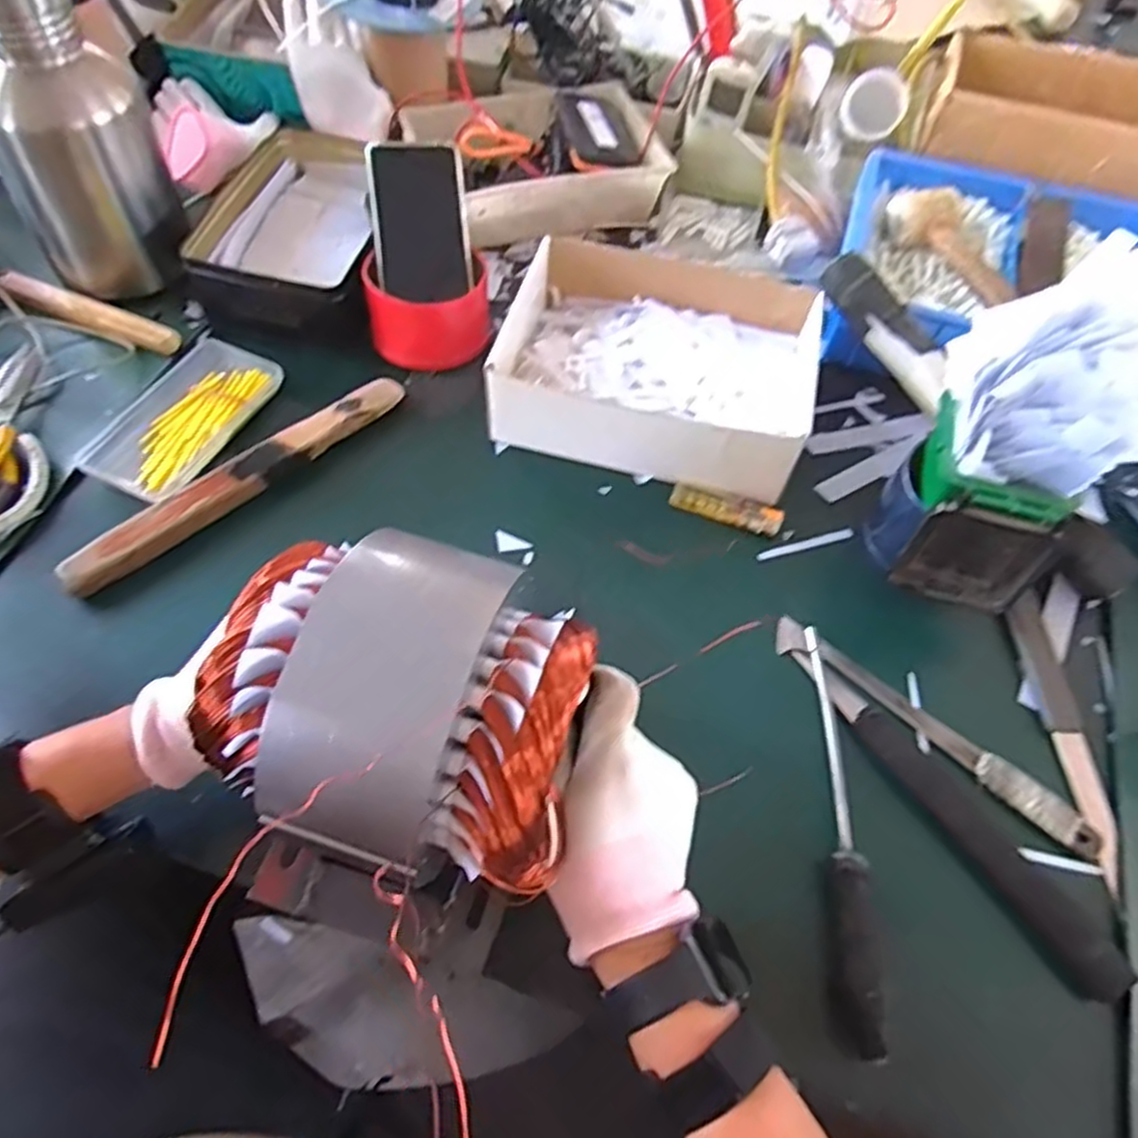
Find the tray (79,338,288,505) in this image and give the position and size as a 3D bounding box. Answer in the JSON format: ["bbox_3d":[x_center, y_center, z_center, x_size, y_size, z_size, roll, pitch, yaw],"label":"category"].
[{"bbox_3d":[-0.300,-0.120,0.582,0.083,0.013,0.150,23,61,10],"label":"tray"}]

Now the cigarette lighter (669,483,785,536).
[{"bbox_3d":[0.122,-0.046,0.576,0.085,0.012,0.021,16,60,6],"label":"cigarette lighter"}]

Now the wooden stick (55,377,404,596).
[{"bbox_3d":[-0.242,-0.073,0.554,0.029,0.023,0.273,42,65,19],"label":"wooden stick"}]

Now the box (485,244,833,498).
[{"bbox_3d":[0.074,-0.173,0.610,0.244,0.069,0.194,15,60,5],"label":"box"}]

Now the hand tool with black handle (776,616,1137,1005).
[{"bbox_3d":[0.227,0.135,0.460,0.042,0.020,0.268,-28,65,-19],"label":"hand tool with black handle"}]

